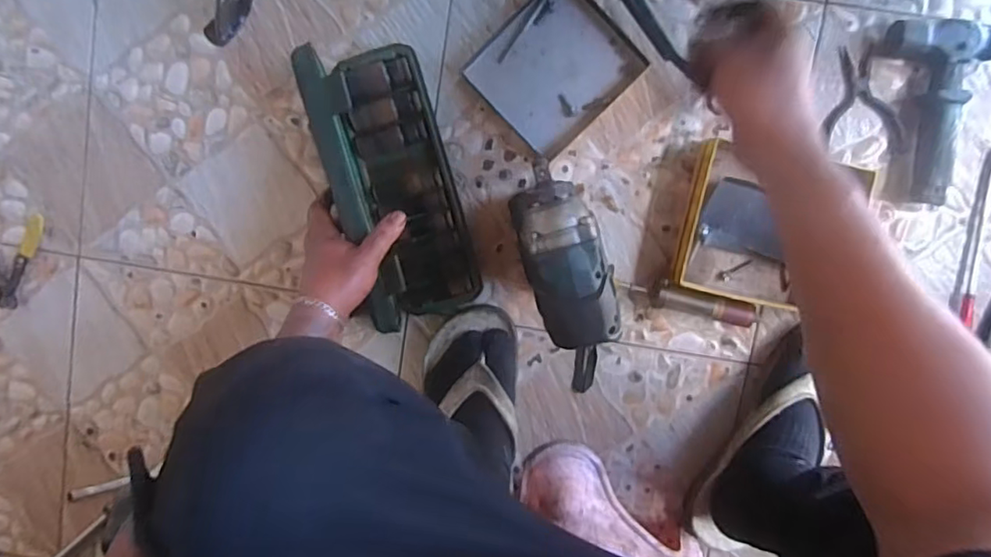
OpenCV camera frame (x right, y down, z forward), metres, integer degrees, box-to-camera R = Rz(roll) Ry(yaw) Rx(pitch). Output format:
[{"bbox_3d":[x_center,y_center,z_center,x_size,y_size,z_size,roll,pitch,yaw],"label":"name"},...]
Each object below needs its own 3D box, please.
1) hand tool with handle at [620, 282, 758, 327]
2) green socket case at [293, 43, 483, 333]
[{"bbox_3d":[0.223,0.027,0.670,0.160,0.023,0.027,13,98,2],"label":"hand tool with handle"},{"bbox_3d":[-0.104,-0.099,0.616,0.105,0.117,0.284,-17,96,5],"label":"green socket case"}]

